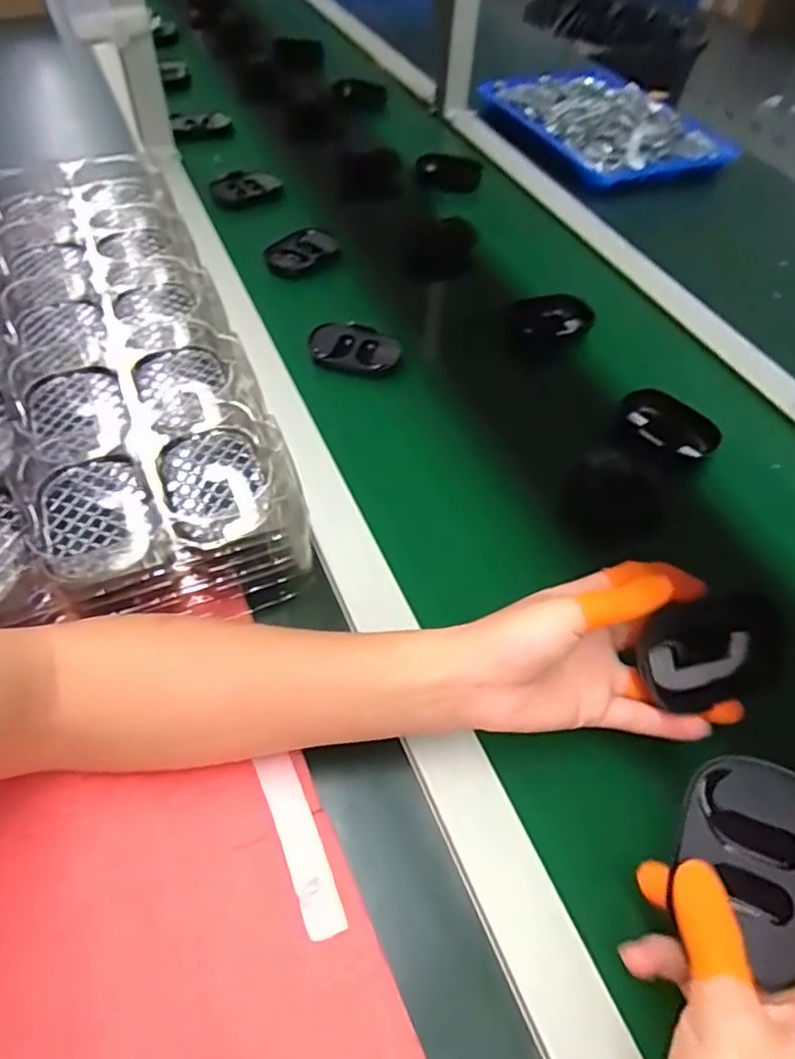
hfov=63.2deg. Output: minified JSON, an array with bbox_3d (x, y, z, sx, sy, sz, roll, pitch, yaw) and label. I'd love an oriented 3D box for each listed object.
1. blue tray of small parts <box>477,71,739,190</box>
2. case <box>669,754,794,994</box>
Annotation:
[{"bbox_3d":[0.280,-0.585,0.929,0.238,0.048,0.302,-16,54,-16],"label":"blue tray of small parts"},{"bbox_3d":[0.160,0.148,0.290,0.054,0.022,0.084,-4,70,28],"label":"case"}]

